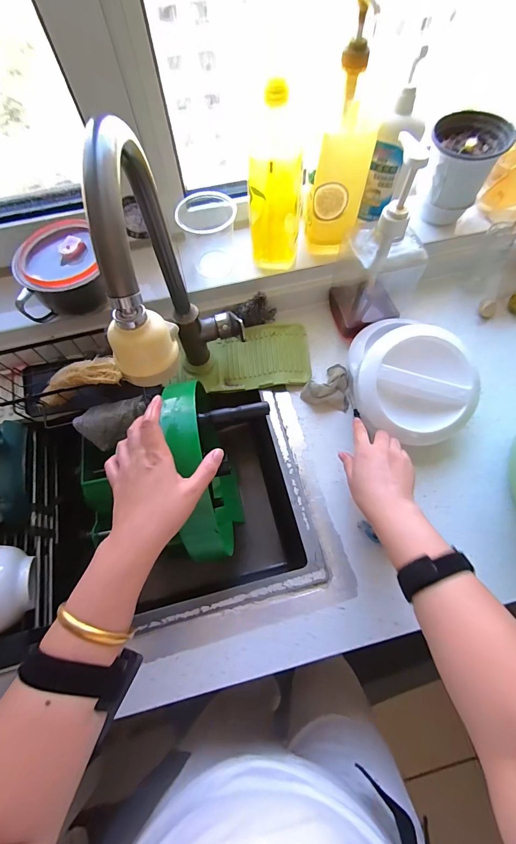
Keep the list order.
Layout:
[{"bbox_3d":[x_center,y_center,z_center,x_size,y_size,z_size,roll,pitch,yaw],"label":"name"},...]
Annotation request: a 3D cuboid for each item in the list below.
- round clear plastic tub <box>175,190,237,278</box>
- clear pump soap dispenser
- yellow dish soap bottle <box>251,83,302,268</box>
[{"bbox_3d":[-0.088,-0.333,0.591,0.093,0.103,0.099,-1,66,2],"label":"round clear plastic tub"},{"bbox_3d":[0.195,-0.265,0.525,0.108,0.266,0.103,-8,66,-2],"label":"clear pump soap dispenser"},{"bbox_3d":[0.028,-0.357,0.523,0.086,0.239,0.070,3,66,4],"label":"yellow dish soap bottle"}]

